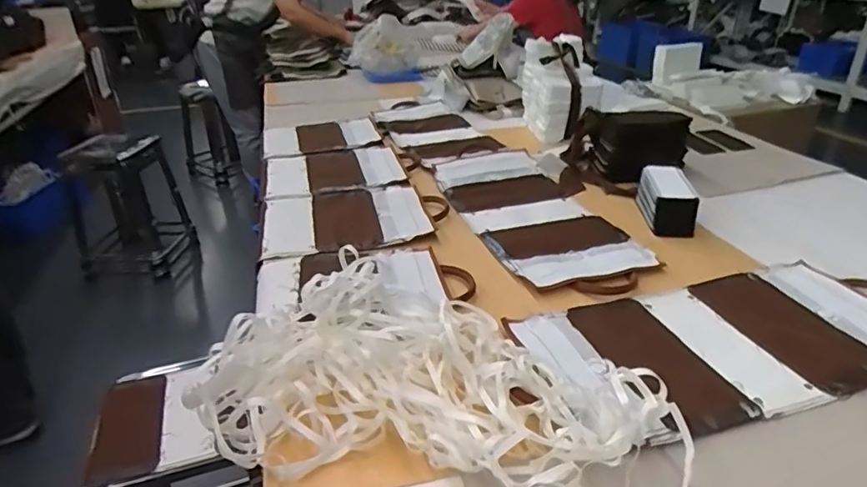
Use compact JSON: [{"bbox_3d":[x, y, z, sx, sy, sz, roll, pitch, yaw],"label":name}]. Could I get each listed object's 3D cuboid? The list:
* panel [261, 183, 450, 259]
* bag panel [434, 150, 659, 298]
[{"bbox_3d":[-0.151,-0.054,1.073,0.343,0.014,0.267,-8,28,-12],"label":"panel"},{"bbox_3d":[0.189,-0.060,1.063,0.247,0.034,0.542,-9,29,-13],"label":"bag panel"}]

